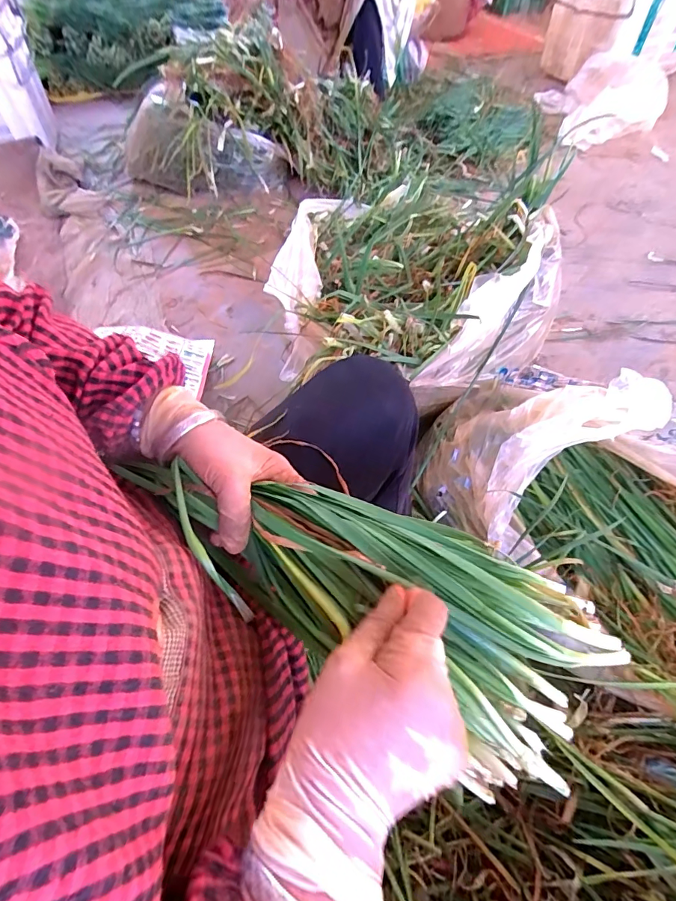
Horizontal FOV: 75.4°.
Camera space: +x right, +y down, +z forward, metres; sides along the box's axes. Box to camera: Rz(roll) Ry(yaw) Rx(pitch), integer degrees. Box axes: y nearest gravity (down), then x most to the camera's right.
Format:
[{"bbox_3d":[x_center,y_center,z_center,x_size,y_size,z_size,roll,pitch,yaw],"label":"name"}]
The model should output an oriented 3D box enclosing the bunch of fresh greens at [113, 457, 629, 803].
[{"bbox_3d":[-0.004,0.099,0.321,0.363,0.063,0.129,22,61,13],"label":"bunch of fresh greens"}]

